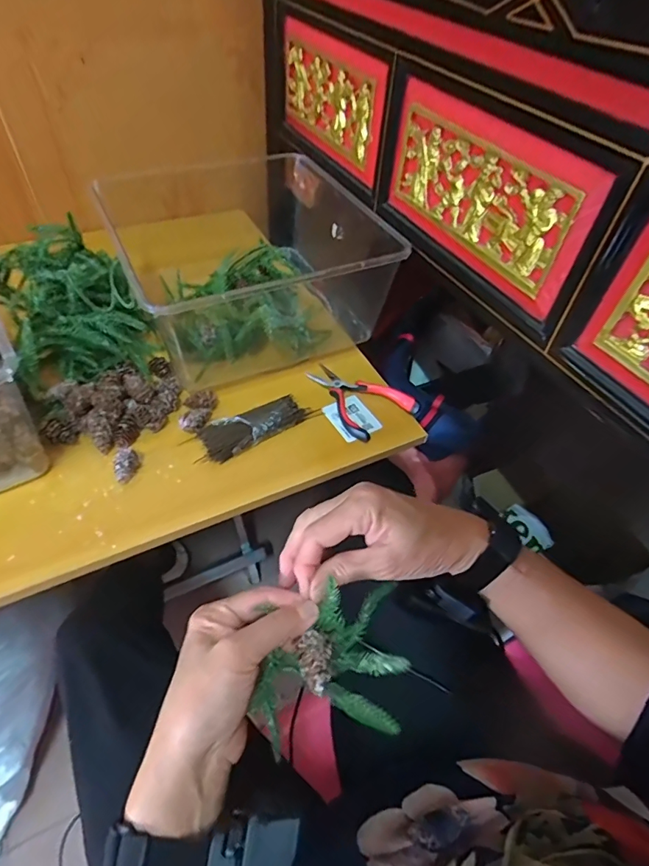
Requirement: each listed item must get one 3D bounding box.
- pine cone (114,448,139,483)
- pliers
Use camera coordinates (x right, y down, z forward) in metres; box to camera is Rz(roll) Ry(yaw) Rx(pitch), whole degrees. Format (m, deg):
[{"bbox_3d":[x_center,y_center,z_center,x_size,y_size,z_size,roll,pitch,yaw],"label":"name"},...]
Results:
[{"bbox_3d":[-0.200,0.032,0.467,0.019,0.018,0.033,2,50,-4],"label":"pine cone"},{"bbox_3d":[0.038,-0.049,0.557,0.081,0.022,0.127,-28,58,-26],"label":"pliers"}]

